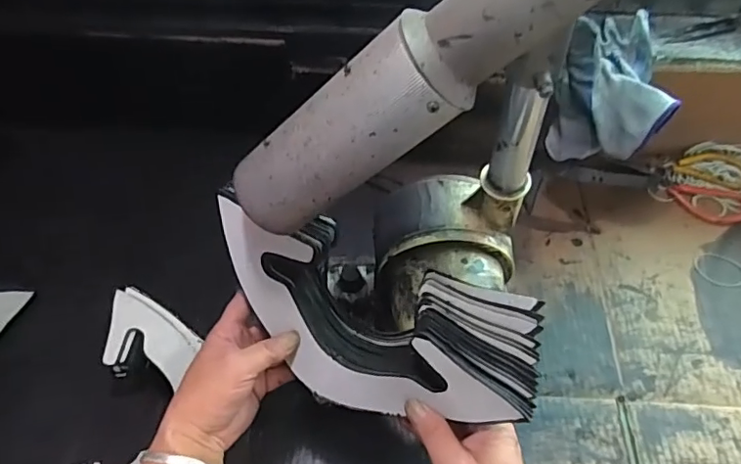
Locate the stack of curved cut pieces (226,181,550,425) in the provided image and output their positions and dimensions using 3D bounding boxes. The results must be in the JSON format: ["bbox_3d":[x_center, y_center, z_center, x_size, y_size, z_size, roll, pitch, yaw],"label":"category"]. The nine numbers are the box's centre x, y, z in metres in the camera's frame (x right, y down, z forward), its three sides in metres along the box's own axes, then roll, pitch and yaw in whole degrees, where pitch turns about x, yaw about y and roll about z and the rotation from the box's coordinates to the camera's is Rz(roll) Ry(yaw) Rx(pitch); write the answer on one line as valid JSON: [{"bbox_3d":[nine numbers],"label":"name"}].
[{"bbox_3d":[-0.004,0.069,0.421,0.257,0.114,0.093,25,58,19],"label":"stack of curved cut pieces"}]

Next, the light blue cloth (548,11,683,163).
[{"bbox_3d":[0.279,-0.166,0.631,0.126,0.114,0.161,19,57,14],"label":"light blue cloth"}]

